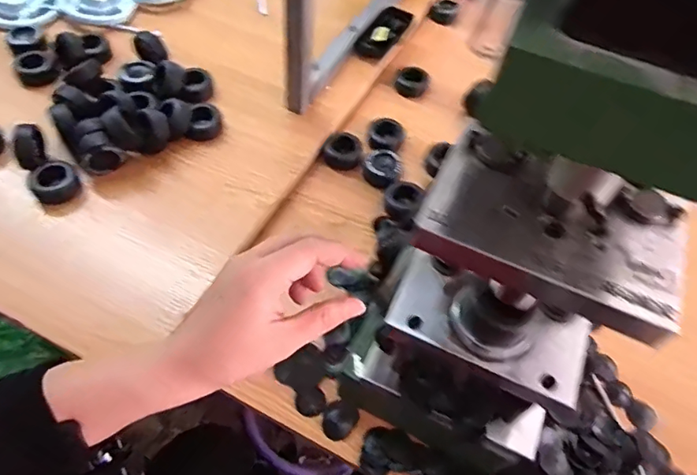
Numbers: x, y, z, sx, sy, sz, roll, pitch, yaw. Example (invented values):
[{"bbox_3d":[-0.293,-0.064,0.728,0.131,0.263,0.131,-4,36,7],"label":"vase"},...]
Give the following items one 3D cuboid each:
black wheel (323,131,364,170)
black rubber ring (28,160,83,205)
[{"bbox_3d":[-0.007,-0.106,0.637,0.047,0.022,0.043,3,56,-4],"label":"black wheel"},{"bbox_3d":[-0.314,-0.058,0.552,0.045,0.033,0.042,3,56,-4],"label":"black rubber ring"}]

